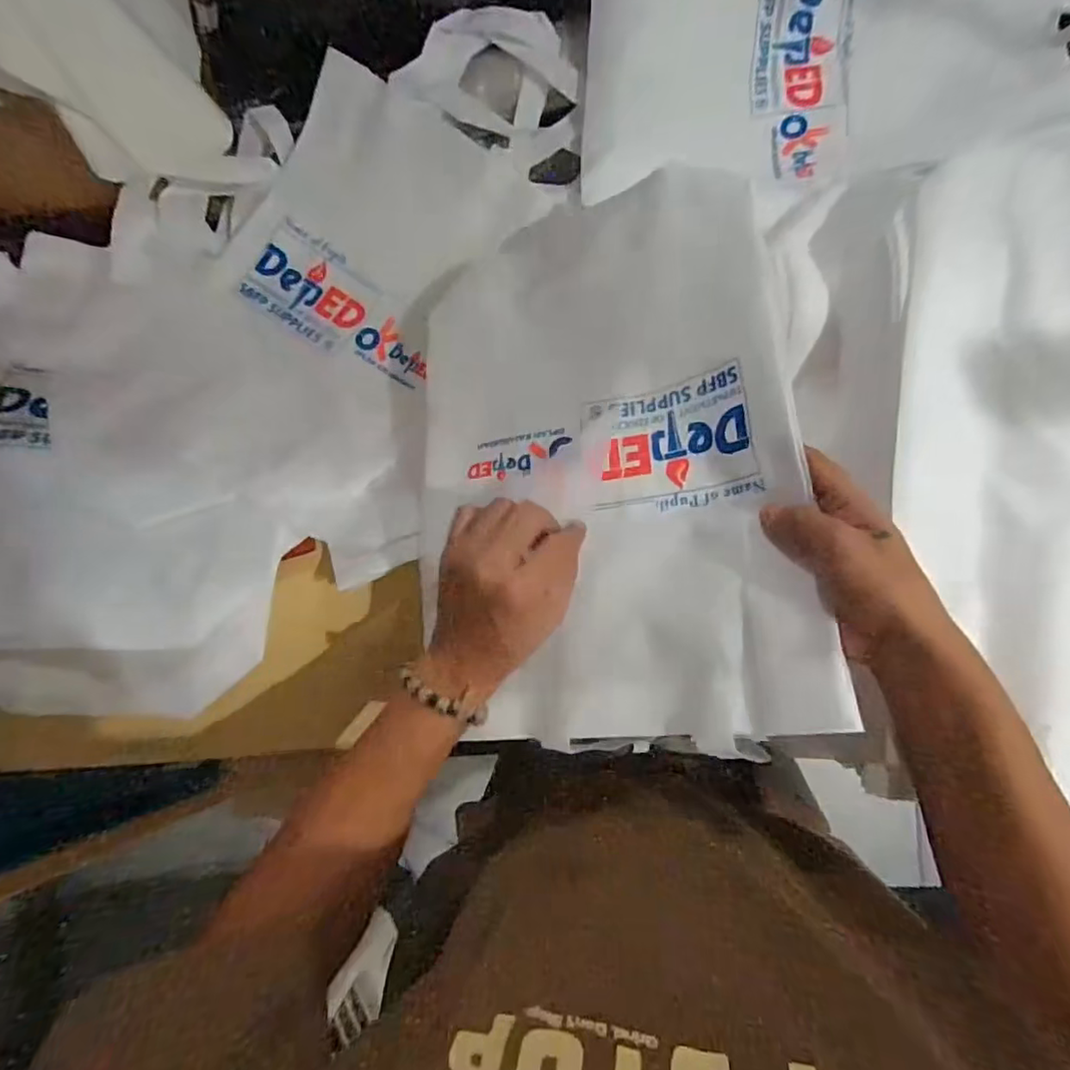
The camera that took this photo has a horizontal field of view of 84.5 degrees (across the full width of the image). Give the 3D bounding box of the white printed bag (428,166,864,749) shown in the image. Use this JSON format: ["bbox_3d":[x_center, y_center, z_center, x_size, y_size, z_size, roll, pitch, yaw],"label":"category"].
[{"bbox_3d":[0.044,-0.071,0.449,0.277,0.038,0.425,-10,74,23],"label":"white printed bag"}]

